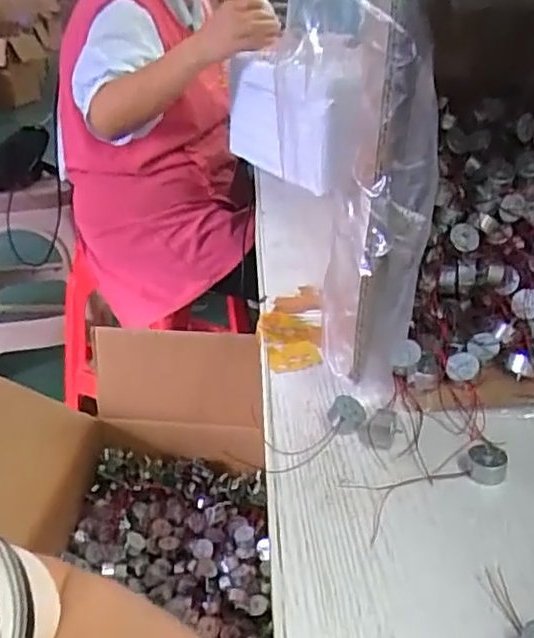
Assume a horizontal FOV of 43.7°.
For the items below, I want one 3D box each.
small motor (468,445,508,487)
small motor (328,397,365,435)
[{"bbox_3d":[0.135,0.089,0.407,0.023,0.012,0.021,0,28,0],"label":"small motor"},{"bbox_3d":[0.054,0.066,0.454,0.025,0.019,0.017,3,28,5],"label":"small motor"}]

